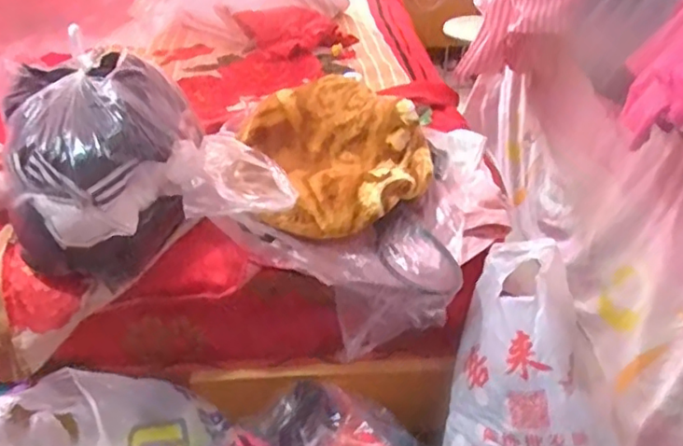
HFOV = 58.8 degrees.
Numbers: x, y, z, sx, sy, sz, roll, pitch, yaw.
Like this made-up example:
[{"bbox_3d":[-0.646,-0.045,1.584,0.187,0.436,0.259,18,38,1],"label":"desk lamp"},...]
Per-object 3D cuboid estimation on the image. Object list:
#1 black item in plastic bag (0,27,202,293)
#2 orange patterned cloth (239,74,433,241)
[{"bbox_3d":[-0.290,-0.076,0.729,0.208,0.191,0.214,3,36,4],"label":"black item in plastic bag"},{"bbox_3d":[-0.004,-0.089,0.811,0.233,0.105,0.253,-9,37,-12],"label":"orange patterned cloth"}]

